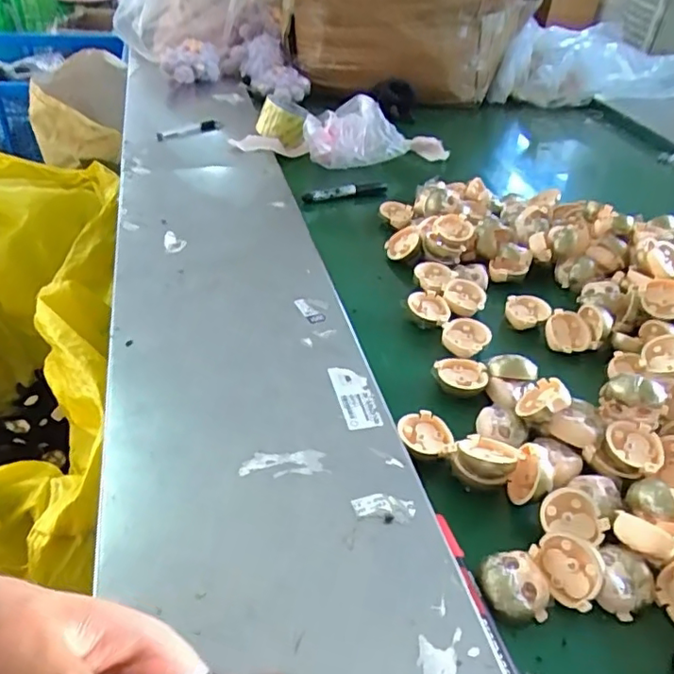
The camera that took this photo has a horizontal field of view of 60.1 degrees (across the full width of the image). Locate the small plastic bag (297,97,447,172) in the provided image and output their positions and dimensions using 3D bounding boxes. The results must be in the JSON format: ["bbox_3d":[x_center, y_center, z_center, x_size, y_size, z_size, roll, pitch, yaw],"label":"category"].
[{"bbox_3d":[0.074,-0.352,1.006,0.258,0.090,0.121,1,38,-4],"label":"small plastic bag"}]

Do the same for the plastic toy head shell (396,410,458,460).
[{"bbox_3d":[0.079,0.084,0.512,0.049,0.014,0.049,3,38,-2],"label":"plastic toy head shell"}]

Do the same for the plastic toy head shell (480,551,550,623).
[{"bbox_3d":[0.125,0.178,0.416,0.044,0.022,0.041,2,38,-4],"label":"plastic toy head shell"}]

